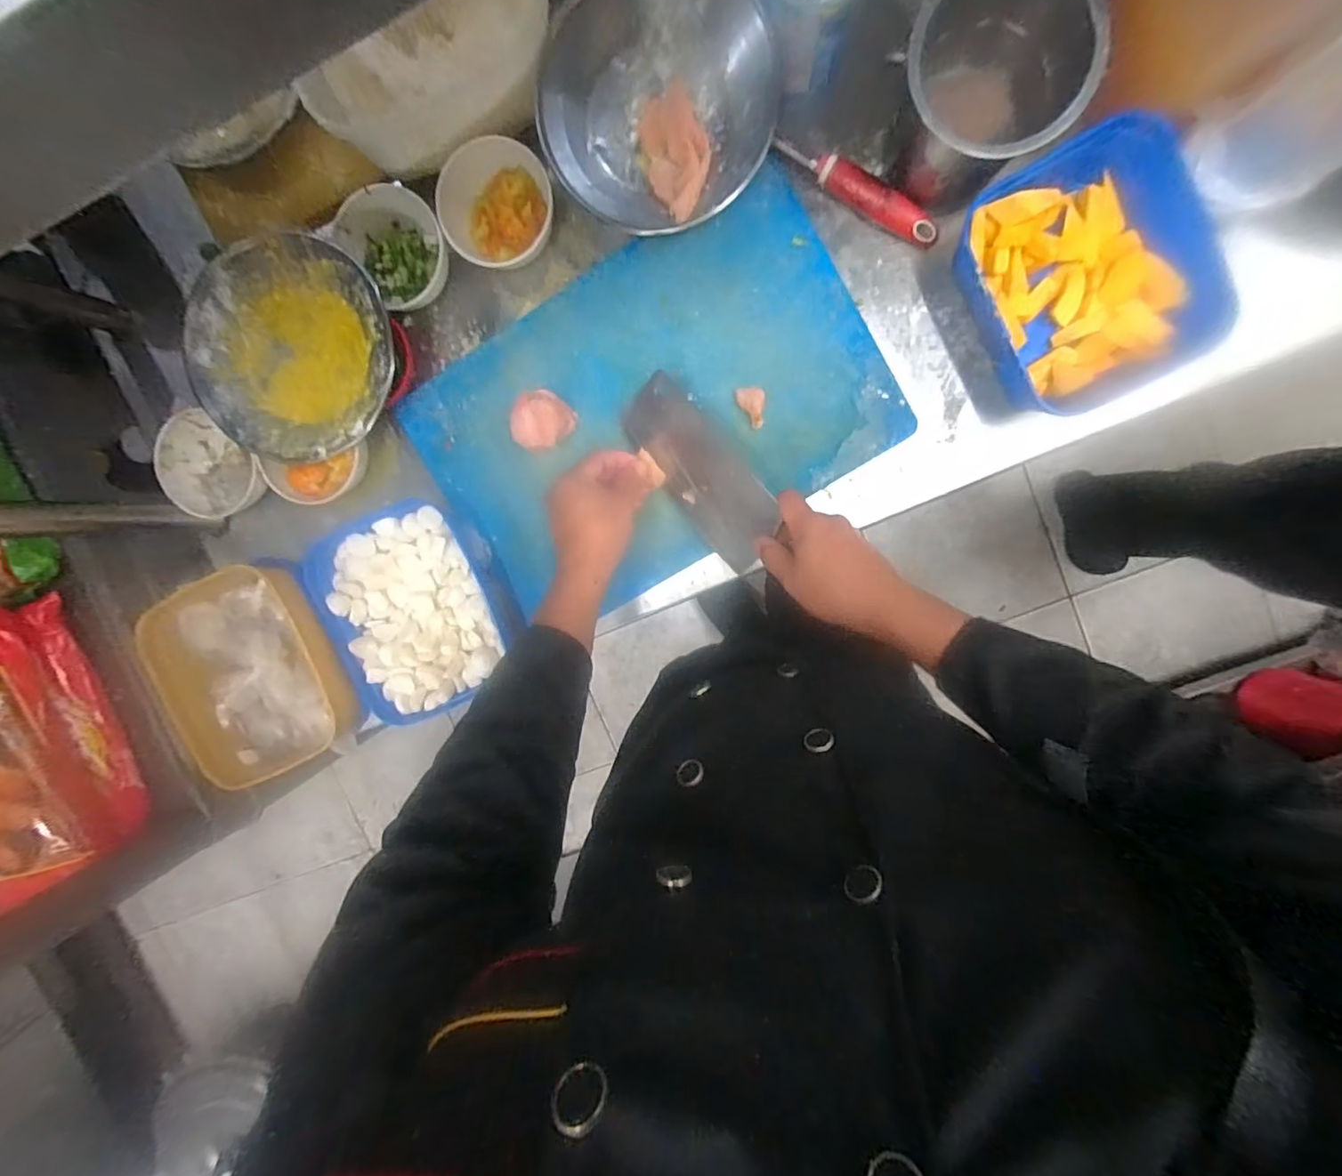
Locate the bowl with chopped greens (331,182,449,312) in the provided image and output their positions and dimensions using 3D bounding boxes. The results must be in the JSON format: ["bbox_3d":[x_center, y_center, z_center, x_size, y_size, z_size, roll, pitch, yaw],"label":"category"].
[{"bbox_3d":[-0.270,-0.340,0.559,0.086,0.045,0.104,-35,93,8],"label":"bowl with chopped greens"}]

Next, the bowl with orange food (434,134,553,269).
[{"bbox_3d":[-0.165,-0.364,0.541,0.105,0.045,0.103,1,97,5],"label":"bowl with orange food"}]

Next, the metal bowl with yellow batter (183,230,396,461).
[{"bbox_3d":[-0.366,-0.229,0.551,0.195,0.037,0.198,1,97,5],"label":"metal bowl with yellow batter"}]

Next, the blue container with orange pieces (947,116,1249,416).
[{"bbox_3d":[0.360,-0.270,0.500,0.164,0.072,0.214,-29,93,8],"label":"blue container with orange pieces"}]

